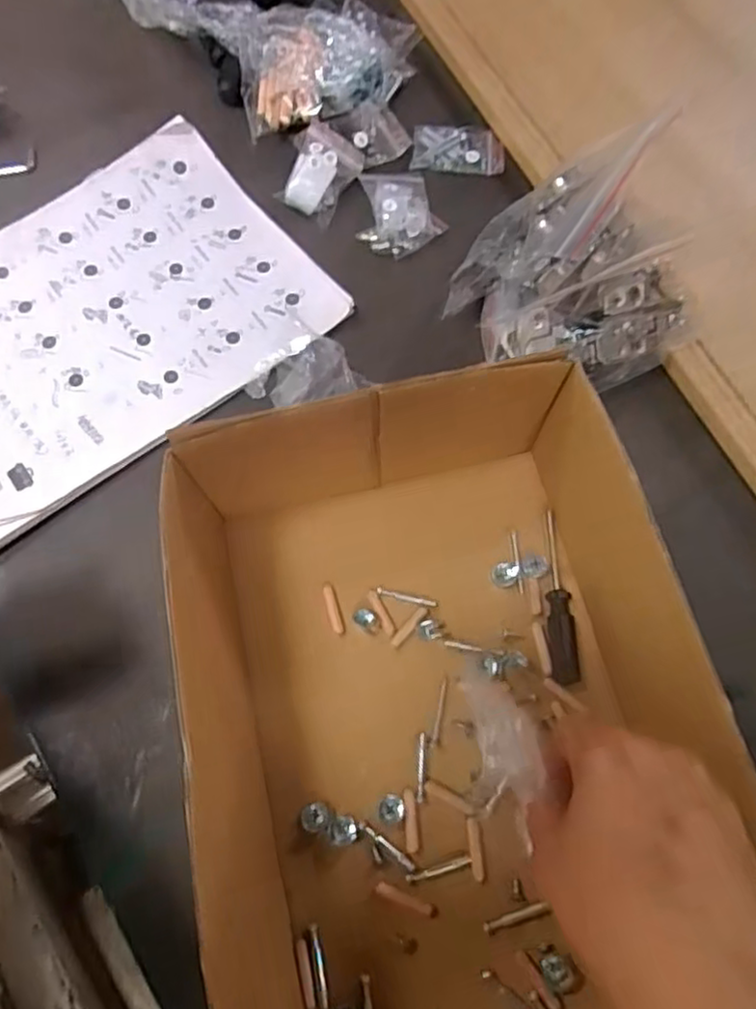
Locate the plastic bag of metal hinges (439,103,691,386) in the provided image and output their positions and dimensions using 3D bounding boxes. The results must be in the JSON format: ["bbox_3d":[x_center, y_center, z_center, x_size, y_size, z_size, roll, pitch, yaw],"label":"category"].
[{"bbox_3d":[0.123,-0.143,0.393,0.147,0.125,0.079,25,72,7],"label":"plastic bag of metal hinges"}]

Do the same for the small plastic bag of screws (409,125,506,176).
[{"bbox_3d":[0.061,-0.265,0.508,0.069,0.011,0.045,9,70,2],"label":"small plastic bag of screws"}]

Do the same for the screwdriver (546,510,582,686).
[{"bbox_3d":[0.101,0.051,0.381,0.014,0.012,0.098,-1,70,-2],"label":"screwdriver"}]

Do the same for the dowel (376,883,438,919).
[{"bbox_3d":[0.014,0.197,0.337,0.032,0.004,0.006,21,72,7],"label":"dowel"}]

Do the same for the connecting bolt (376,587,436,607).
[{"bbox_3d":[0.017,0.053,0.389,0.035,0.004,0.005,12,71,4],"label":"connecting bolt"}]

